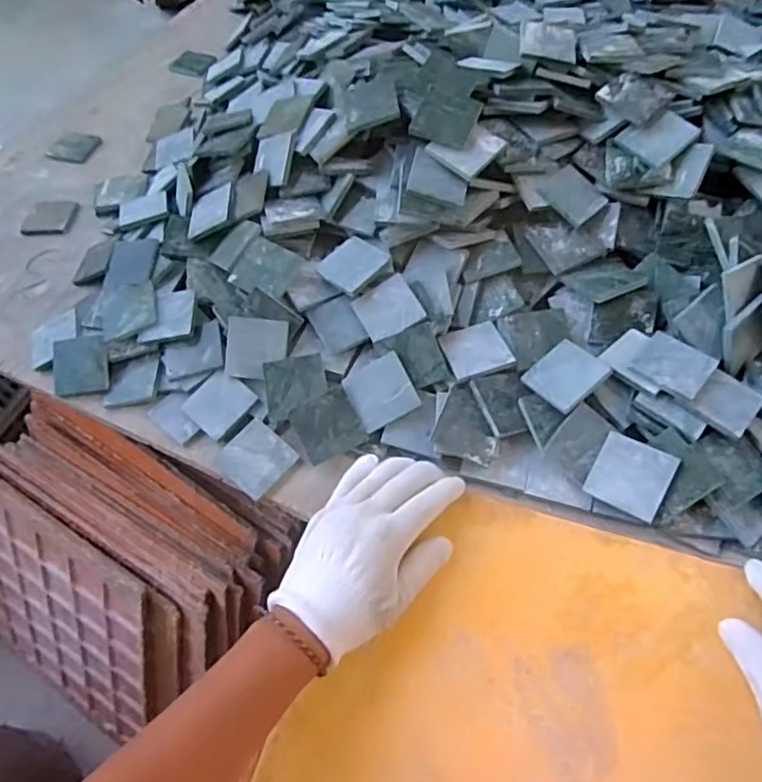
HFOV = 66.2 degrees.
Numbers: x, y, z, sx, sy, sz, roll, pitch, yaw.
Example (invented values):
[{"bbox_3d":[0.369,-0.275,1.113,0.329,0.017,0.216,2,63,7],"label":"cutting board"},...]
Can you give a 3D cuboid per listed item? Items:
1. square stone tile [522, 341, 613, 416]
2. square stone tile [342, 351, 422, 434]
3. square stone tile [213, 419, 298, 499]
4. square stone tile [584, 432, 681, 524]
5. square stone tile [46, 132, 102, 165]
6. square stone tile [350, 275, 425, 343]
[{"bbox_3d":[0.139,-0.012,0.442,0.049,0.005,0.048,-43,49,-1],"label":"square stone tile"},{"bbox_3d":[0.000,0.000,0.463,0.049,0.007,0.050,-29,78,8],"label":"square stone tile"},{"bbox_3d":[-0.098,0.053,0.460,0.051,0.012,0.048,37,67,23],"label":"square stone tile"},{"bbox_3d":[0.174,0.059,0.406,0.049,0.004,0.048,24,84,31],"label":"square stone tile"},{"bbox_3d":[-0.369,-0.294,0.706,0.050,0.004,0.053,16,60,13],"label":"square stone tile"},{"bbox_3d":[0.006,-0.069,0.489,0.048,0.004,0.046,-30,72,2],"label":"square stone tile"}]

